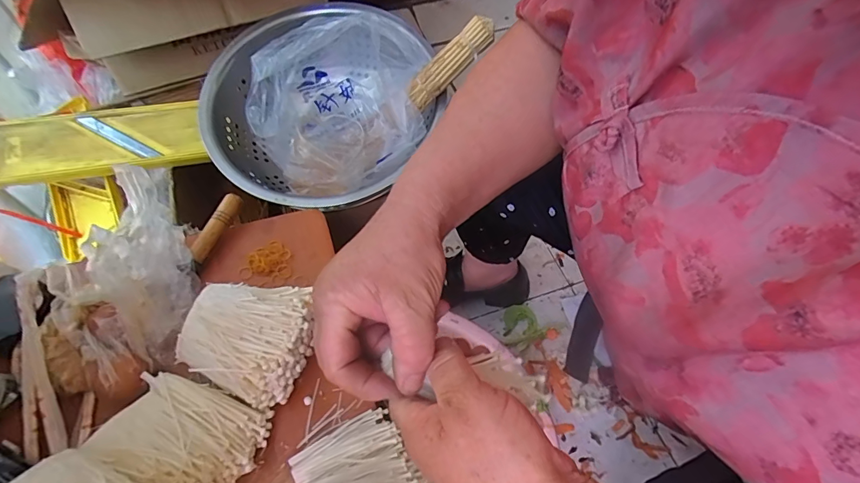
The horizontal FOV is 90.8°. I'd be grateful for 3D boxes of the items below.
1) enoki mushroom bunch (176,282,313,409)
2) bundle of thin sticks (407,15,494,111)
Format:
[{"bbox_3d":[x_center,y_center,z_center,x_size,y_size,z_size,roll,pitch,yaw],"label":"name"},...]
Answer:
[{"bbox_3d":[-0.174,0.097,0.421,0.097,0.086,0.107,12,58,8],"label":"enoki mushroom bunch"},{"bbox_3d":[0.025,-0.252,0.593,0.146,0.037,0.029,-40,58,20],"label":"bundle of thin sticks"}]

